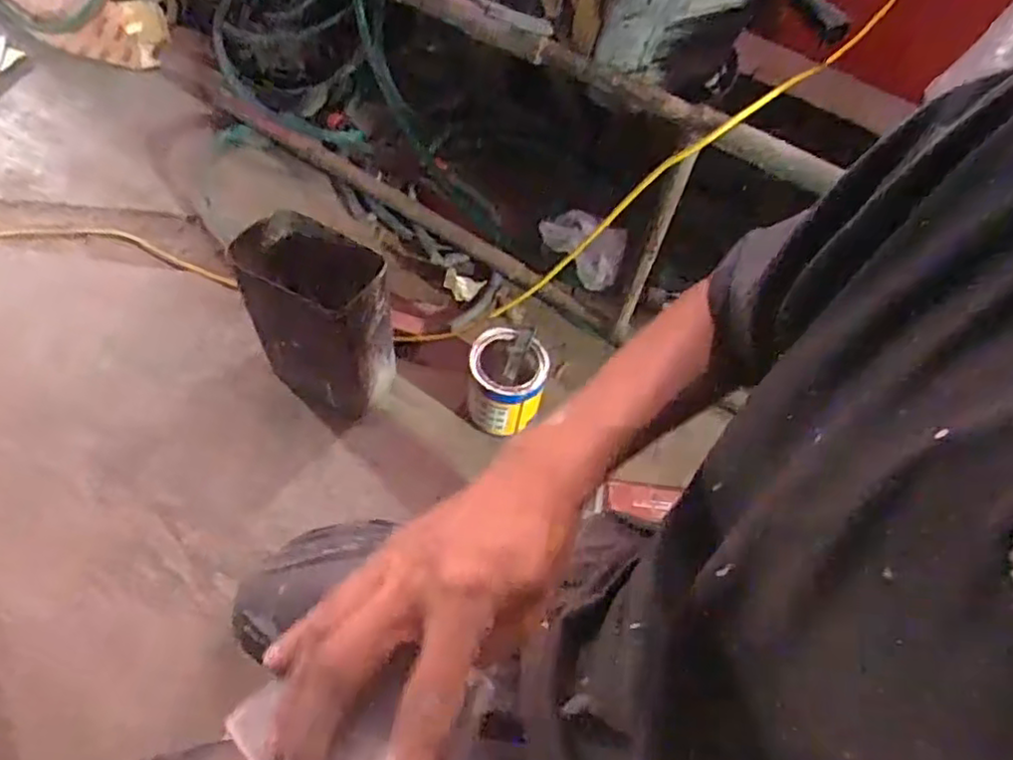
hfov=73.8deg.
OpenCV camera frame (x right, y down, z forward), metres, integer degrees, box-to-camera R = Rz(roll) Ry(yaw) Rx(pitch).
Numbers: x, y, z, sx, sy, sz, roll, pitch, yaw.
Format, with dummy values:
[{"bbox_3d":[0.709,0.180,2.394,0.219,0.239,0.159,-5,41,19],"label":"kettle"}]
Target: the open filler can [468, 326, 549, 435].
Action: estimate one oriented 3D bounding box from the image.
[{"bbox_3d":[0.001,0.001,0.958,0.107,0.105,0.107,5,59,-2],"label":"open filler can"}]

